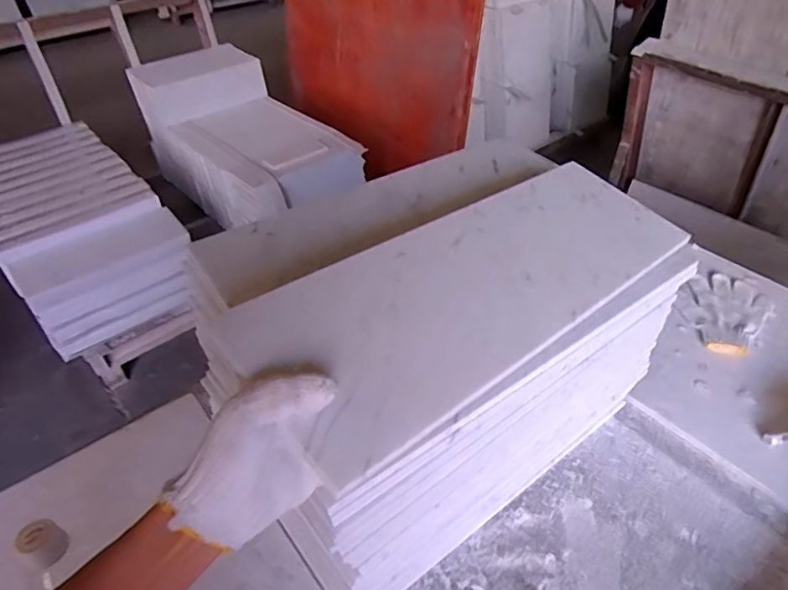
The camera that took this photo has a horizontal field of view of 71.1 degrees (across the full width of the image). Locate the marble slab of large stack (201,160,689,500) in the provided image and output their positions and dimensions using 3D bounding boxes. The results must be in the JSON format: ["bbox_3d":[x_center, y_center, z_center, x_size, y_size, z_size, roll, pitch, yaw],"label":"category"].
[{"bbox_3d":[0.085,-0.019,0.468,0.448,0.012,0.152,-28,58,-36],"label":"marble slab of large stack"}]

